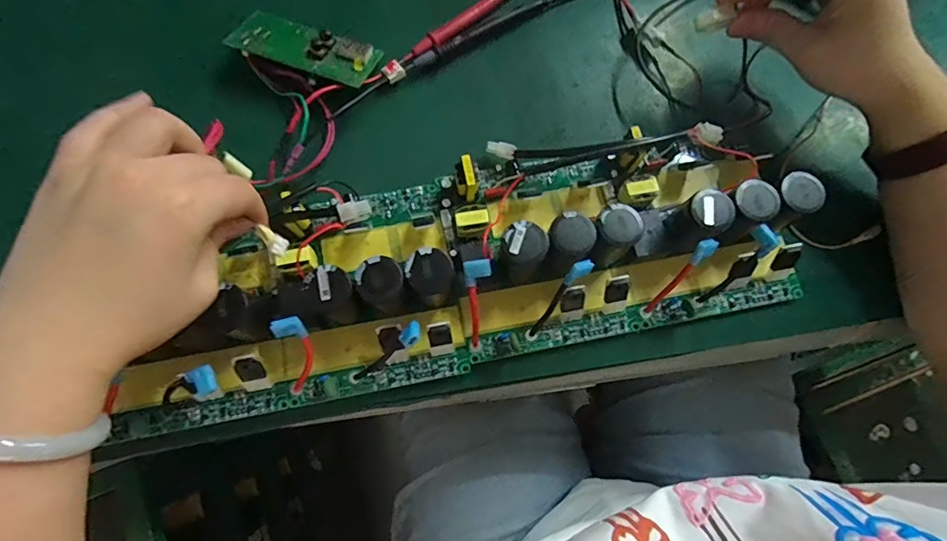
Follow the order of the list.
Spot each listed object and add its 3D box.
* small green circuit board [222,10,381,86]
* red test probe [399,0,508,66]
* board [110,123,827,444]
[{"bbox_3d":[-0.127,-0.172,0.368,0.109,0.015,0.049,21,63,4],"label":"small green circuit board"},{"bbox_3d":[-0.005,-0.202,0.391,0.130,0.009,0.018,-42,80,-11],"label":"red test probe"},{"bbox_3d":[0.001,-0.010,0.324,0.450,0.058,0.149,-13,76,-4],"label":"board"}]

